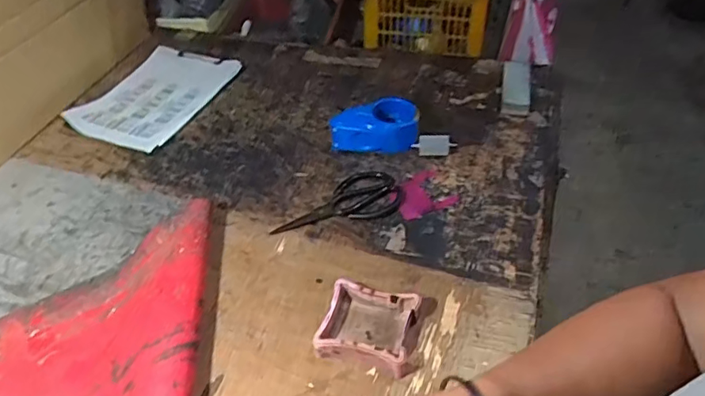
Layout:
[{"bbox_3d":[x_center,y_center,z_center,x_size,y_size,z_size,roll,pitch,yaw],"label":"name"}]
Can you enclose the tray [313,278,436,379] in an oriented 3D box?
[{"bbox_3d":[0.030,0.165,0.706,0.128,0.034,0.115,12,46,15],"label":"tray"}]

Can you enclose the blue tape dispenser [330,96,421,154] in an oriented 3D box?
[{"bbox_3d":[0.040,-0.128,0.976,0.156,0.069,0.082,-2,44,2],"label":"blue tape dispenser"}]

